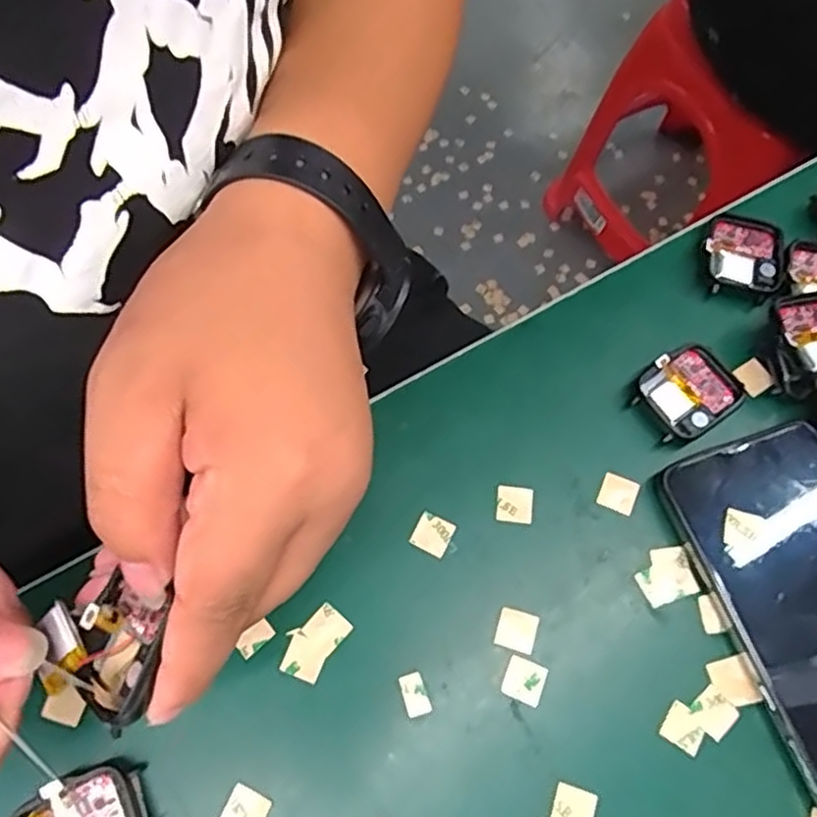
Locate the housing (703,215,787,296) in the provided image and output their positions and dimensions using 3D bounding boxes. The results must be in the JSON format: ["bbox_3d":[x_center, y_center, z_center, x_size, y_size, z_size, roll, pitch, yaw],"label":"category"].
[{"bbox_3d":[0.167,-0.076,0.360,0.038,0.008,0.039,13,69,3],"label":"housing"}]

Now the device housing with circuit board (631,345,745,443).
[{"bbox_3d":[0.128,-0.007,0.331,0.044,0.007,0.038,-34,74,-14],"label":"device housing with circuit board"}]

